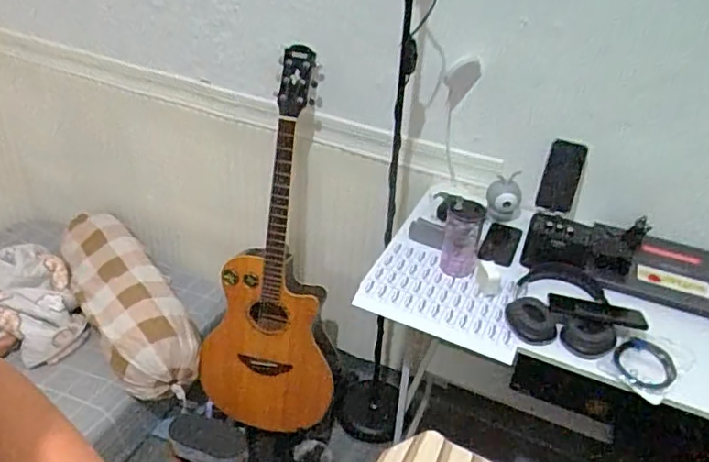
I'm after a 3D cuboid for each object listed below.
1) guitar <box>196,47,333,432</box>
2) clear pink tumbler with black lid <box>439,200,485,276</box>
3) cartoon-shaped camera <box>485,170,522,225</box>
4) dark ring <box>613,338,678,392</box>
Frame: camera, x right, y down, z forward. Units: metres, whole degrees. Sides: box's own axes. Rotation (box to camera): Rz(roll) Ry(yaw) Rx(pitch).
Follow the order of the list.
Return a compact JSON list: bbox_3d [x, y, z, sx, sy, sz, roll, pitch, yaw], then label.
[{"bbox_3d":[-0.202,0.051,1.458,0.361,0.971,0.117,9,18,10],"label":"guitar"},{"bbox_3d":[0.205,0.012,1.104,0.073,0.136,0.066,9,36,8],"label":"clear pink tumbler with black lid"},{"bbox_3d":[0.328,-0.068,1.269,0.080,0.093,0.075,13,37,13],"label":"cartoon-shaped camera"},{"bbox_3d":[0.480,0.218,0.959,0.094,0.020,0.103,25,41,27],"label":"dark ring"}]

